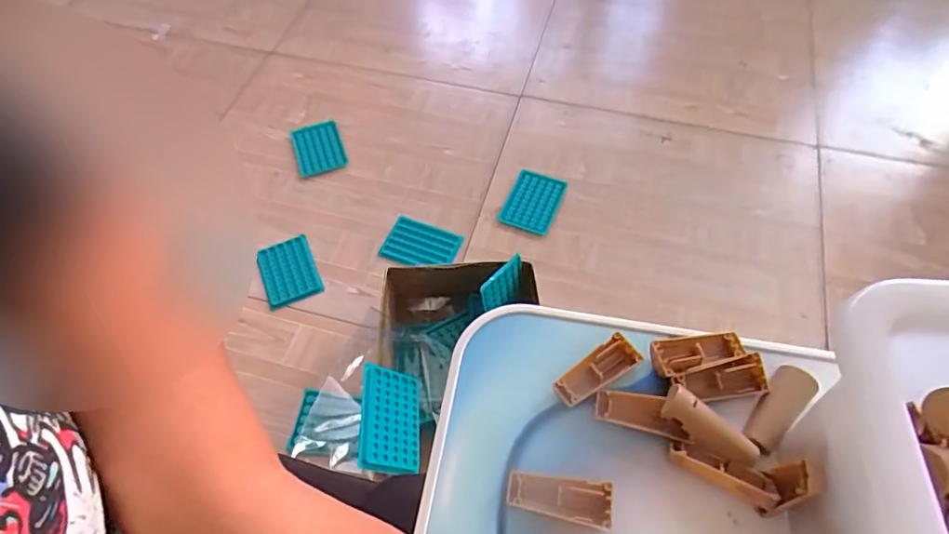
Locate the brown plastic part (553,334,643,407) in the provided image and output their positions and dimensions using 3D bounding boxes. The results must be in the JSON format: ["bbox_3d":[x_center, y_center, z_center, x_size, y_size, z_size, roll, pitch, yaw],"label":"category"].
[{"bbox_3d":[0.067,0.057,0.296,0.048,0.010,0.019,-33,63,-17],"label":"brown plastic part"}]

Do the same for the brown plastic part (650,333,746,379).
[{"bbox_3d":[0.123,0.048,0.301,0.050,0.011,0.021,-12,59,-5],"label":"brown plastic part"}]

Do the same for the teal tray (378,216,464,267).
[{"bbox_3d":[-0.096,-0.038,0.975,0.128,0.014,0.088,17,61,12],"label":"teal tray"}]

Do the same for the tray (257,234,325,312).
[{"bbox_3d":[-0.321,0.009,0.941,0.092,0.022,0.123,-21,60,-10],"label":"tray"}]

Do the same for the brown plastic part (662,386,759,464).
[{"bbox_3d":[0.118,0.082,0.274,0.049,0.013,0.017,35,66,21],"label":"brown plastic part"}]

